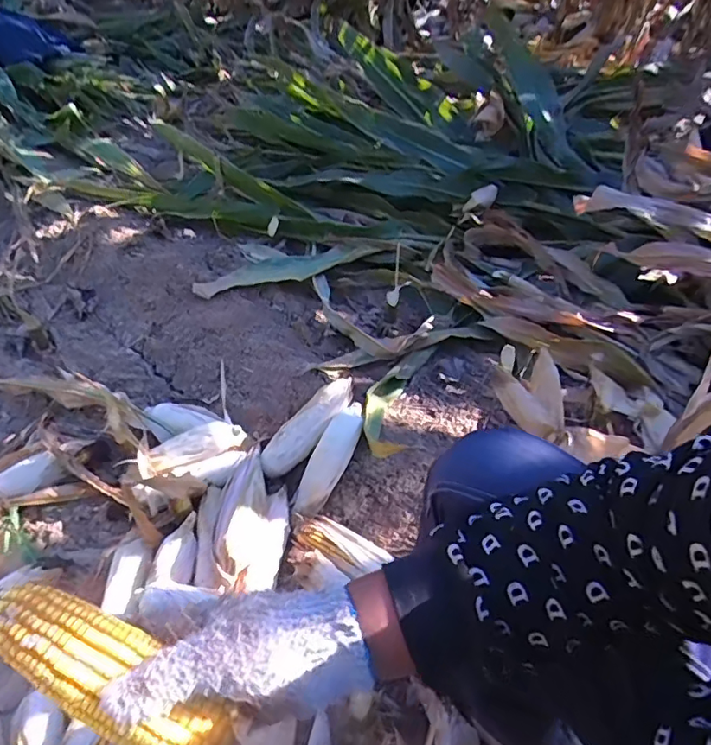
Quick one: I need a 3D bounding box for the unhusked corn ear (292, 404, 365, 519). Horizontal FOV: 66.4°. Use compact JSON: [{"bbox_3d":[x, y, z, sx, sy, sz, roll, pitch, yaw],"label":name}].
[{"bbox_3d":[-0.048,0.156,0.978,0.061,0.047,0.228,24,81,21],"label":"unhusked corn ear"}]

